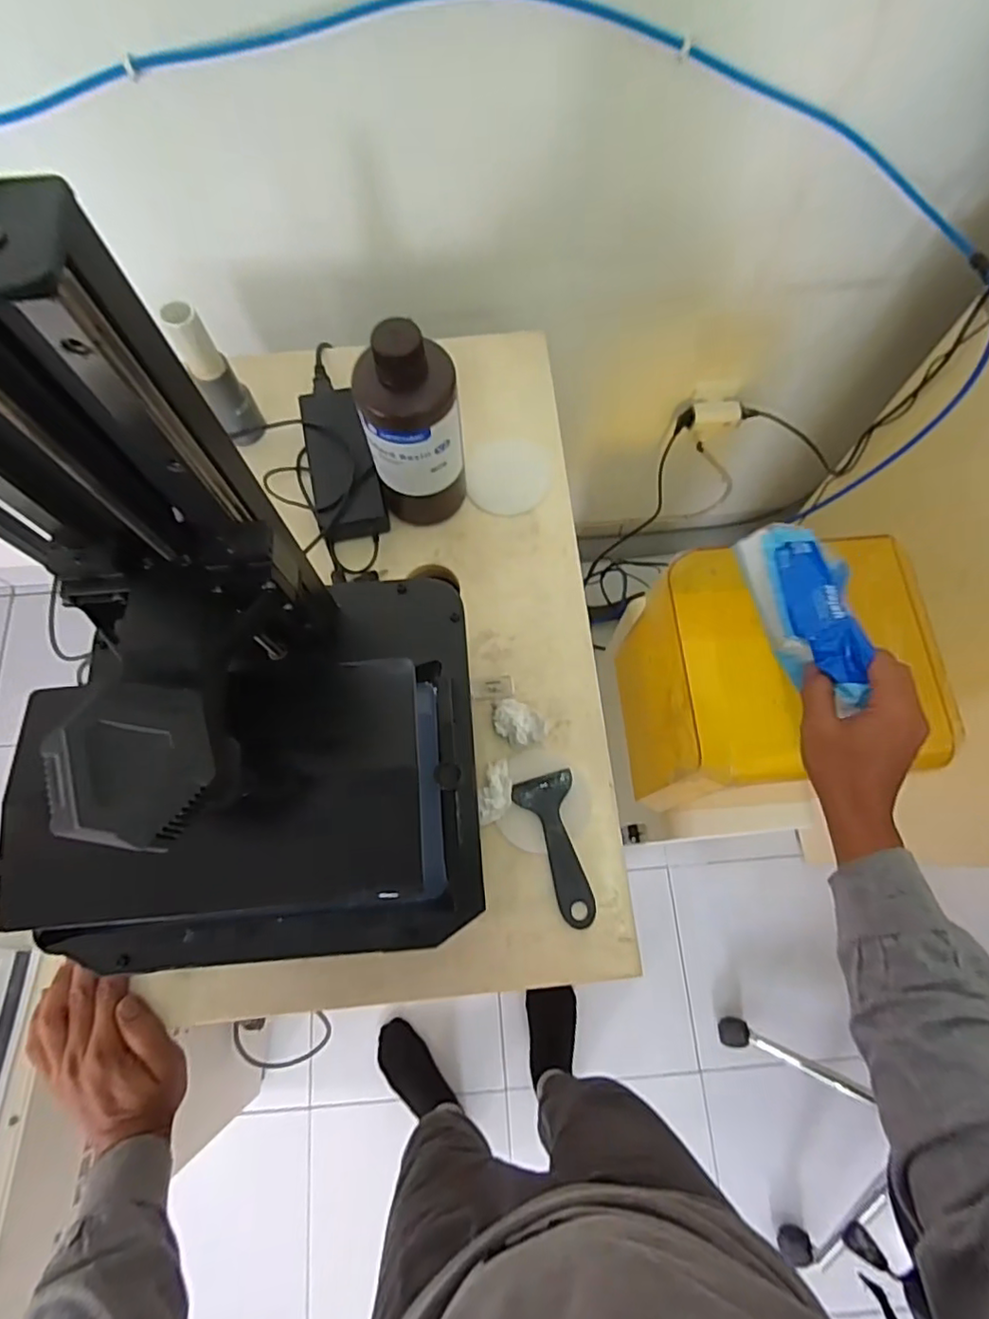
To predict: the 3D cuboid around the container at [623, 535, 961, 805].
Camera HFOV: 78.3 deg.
[{"bbox_3d":[0.322,0.029,0.758,0.263,0.276,0.247,-6,72,-1],"label":"container"}]

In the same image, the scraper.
[{"bbox_3d":[0.057,0.168,0.539,0.052,0.010,0.129,-13,73,-4],"label":"scraper"}]

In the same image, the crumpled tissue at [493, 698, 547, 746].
[{"bbox_3d":[0.021,0.058,0.564,0.036,0.030,0.051,-35,75,-10],"label":"crumpled tissue"}]

